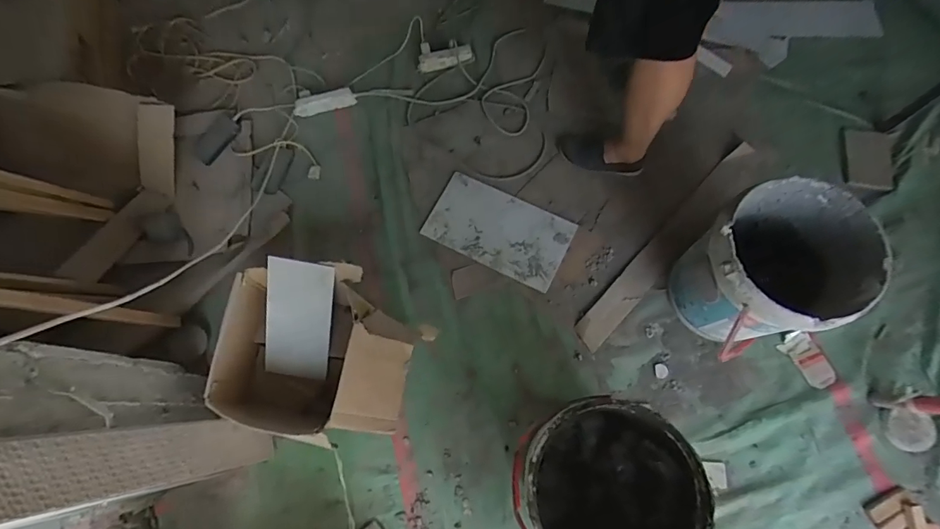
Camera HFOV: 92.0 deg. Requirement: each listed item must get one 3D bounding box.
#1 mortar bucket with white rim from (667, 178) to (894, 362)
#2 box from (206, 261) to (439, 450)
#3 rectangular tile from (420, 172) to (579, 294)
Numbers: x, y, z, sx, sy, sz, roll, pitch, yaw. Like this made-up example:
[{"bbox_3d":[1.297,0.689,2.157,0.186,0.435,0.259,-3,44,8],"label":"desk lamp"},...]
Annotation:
[{"bbox_3d":[0.646,0.027,1.028,0.282,0.386,0.284,0,73,-1],"label":"mortar bucket with white rim"},{"bbox_3d":[-0.358,0.219,1.111,0.468,0.196,0.404,9,73,5],"label":"box"},{"bbox_3d":[0.080,-0.101,1.285,0.389,0.019,0.220,27,75,11],"label":"rectangular tile"}]

